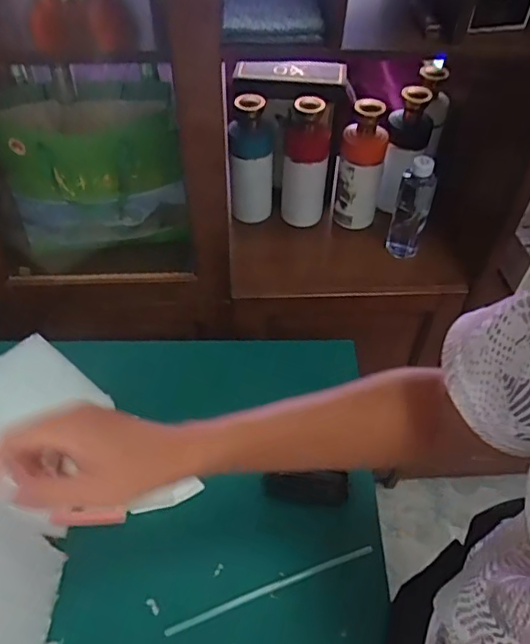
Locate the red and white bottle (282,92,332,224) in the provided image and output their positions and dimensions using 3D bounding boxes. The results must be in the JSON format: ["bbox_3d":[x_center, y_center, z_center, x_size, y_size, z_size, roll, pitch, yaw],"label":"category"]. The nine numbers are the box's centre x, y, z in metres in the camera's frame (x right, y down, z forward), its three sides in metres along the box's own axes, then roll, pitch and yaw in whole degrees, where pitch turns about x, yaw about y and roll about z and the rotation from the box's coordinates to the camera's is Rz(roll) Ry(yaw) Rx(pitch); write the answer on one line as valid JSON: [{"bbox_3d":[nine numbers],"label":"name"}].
[{"bbox_3d":[0.072,-0.273,0.982,0.077,0.233,0.070,7,50,5],"label":"red and white bottle"}]

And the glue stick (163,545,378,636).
[{"bbox_3d":[0.009,0.327,0.691,0.264,0.012,0.013,-16,51,-13],"label":"glue stick"}]

